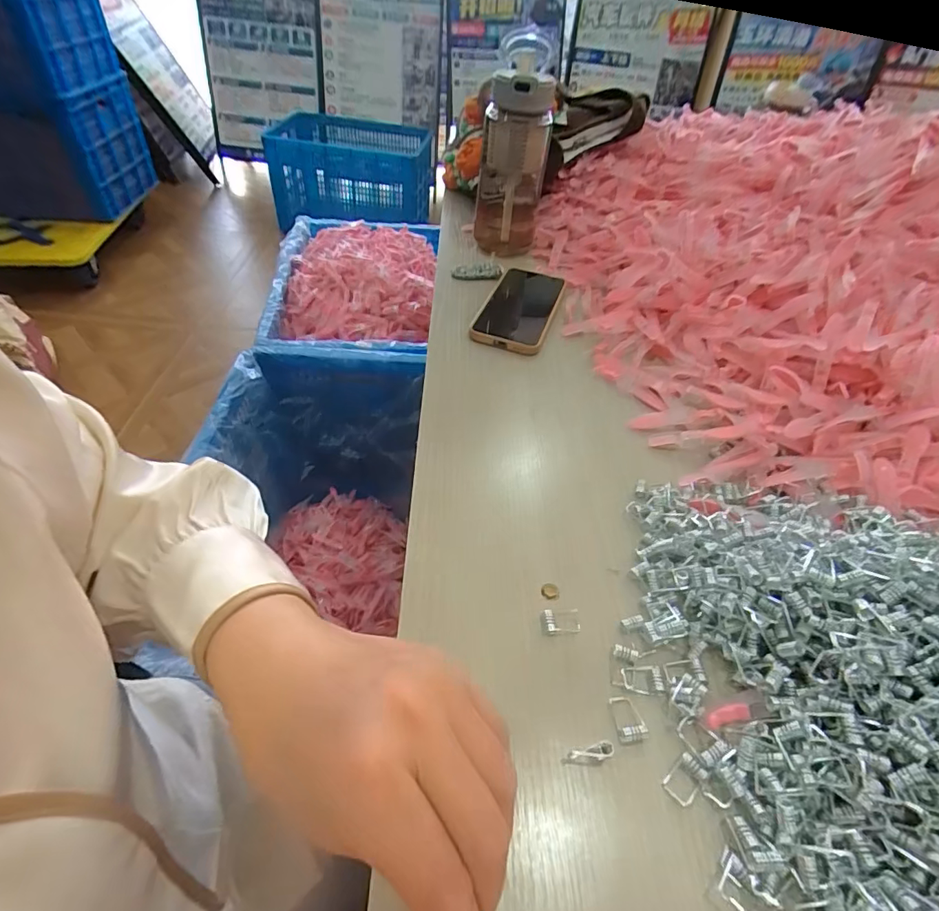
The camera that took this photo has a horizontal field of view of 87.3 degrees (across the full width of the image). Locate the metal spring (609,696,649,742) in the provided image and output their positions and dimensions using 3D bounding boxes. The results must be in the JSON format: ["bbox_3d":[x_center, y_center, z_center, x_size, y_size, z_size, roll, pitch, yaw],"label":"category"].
[{"bbox_3d":[0.086,0.142,0.266,0.016,0.004,0.023,-1,46,-8],"label":"metal spring"}]

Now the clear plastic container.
[{"bbox_3d":[0.052,-0.352,0.608,0.079,0.189,0.094,10,46,3],"label":"clear plastic container"}]

